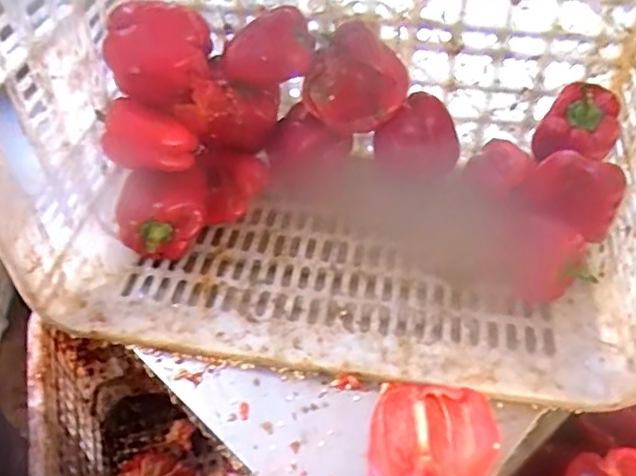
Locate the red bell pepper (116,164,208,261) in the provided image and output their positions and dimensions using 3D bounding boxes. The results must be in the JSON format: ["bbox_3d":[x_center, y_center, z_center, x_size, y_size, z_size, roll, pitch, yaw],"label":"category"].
[{"bbox_3d":[-0.148,-0.025,0.581,0.081,0.065,0.073,-8,49,-7],"label":"red bell pepper"}]

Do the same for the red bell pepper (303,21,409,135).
[{"bbox_3d":[0.038,-0.153,0.577,0.093,0.082,0.062,10,49,9],"label":"red bell pepper"}]

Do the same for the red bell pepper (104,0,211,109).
[{"bbox_3d":[-0.146,-0.167,0.545,0.087,0.077,0.067,7,49,6],"label":"red bell pepper"}]

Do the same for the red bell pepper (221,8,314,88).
[{"bbox_3d":[-0.046,-0.175,0.556,0.085,0.052,0.045,-9,49,-7],"label":"red bell pepper"}]

